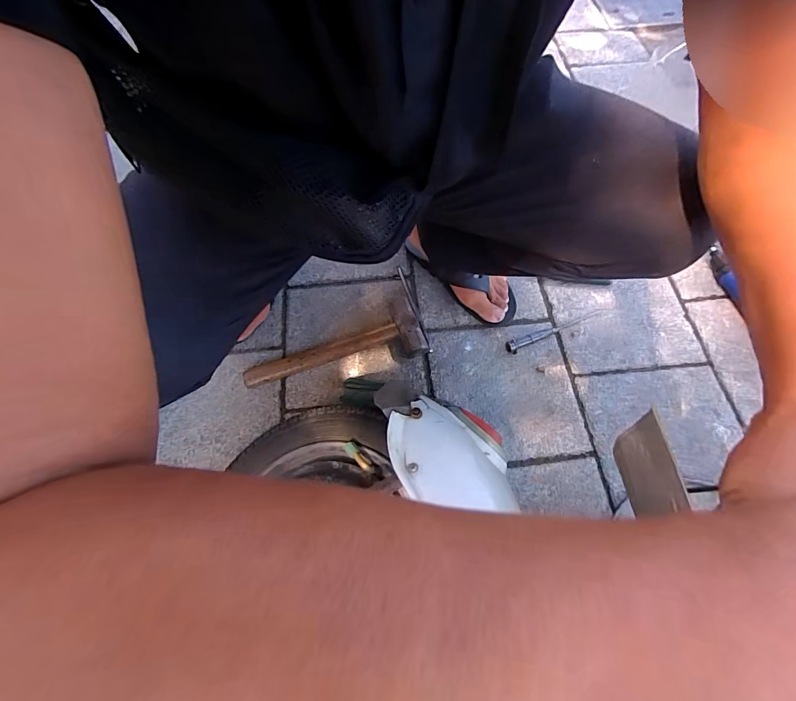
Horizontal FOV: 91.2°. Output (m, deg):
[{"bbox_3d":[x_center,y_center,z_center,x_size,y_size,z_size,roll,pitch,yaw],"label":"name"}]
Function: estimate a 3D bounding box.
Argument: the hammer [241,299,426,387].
[{"bbox_3d":[-0.118,-0.009,0.697,0.314,0.037,0.118,-15,66,-5],"label":"hammer"}]

